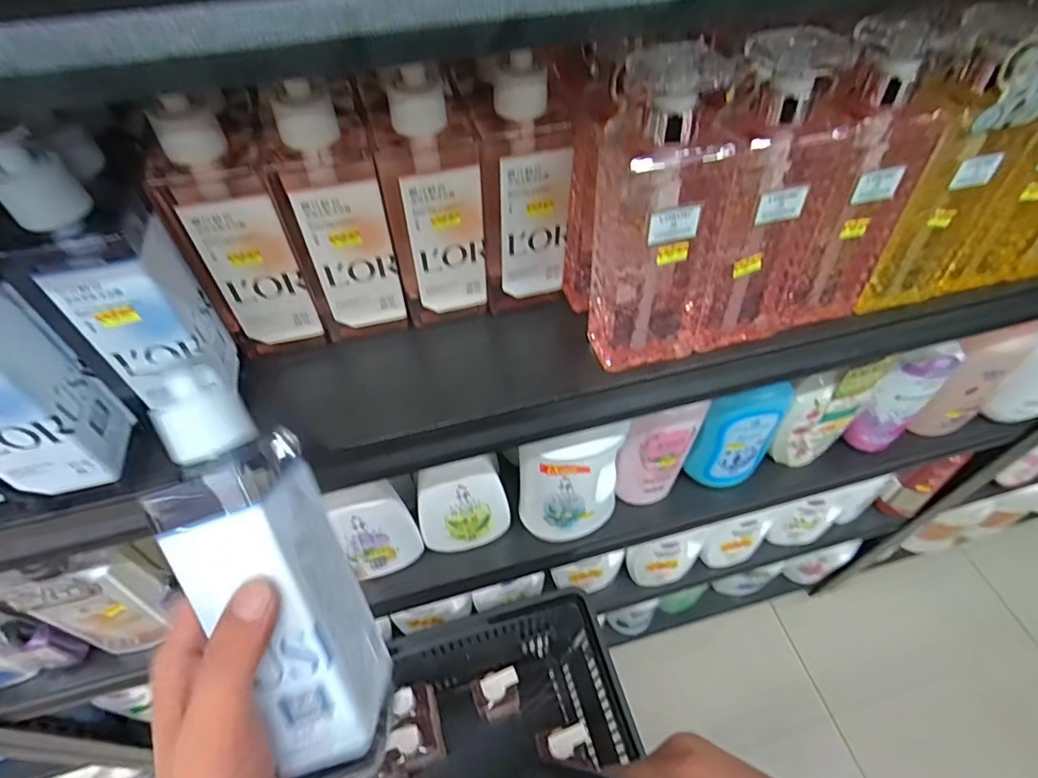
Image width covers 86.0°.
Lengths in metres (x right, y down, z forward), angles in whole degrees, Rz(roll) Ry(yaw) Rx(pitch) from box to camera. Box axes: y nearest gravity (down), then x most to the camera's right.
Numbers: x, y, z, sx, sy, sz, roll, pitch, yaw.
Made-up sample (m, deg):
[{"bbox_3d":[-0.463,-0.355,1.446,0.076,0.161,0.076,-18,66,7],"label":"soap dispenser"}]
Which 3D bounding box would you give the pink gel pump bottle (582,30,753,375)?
[{"bbox_3d":[0.096,-0.116,0.383,0.087,0.201,0.079,-12,55,-9],"label":"pink gel pump bottle"}]

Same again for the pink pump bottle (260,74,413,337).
[{"bbox_3d":[-0.133,-0.115,0.409,0.074,0.190,0.052,-20,56,-14],"label":"pink pump bottle"}]

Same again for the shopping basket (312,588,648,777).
[{"bbox_3d":[-0.076,0.572,0.885,0.460,0.311,0.295,-14,55,-10],"label":"shopping basket"}]

